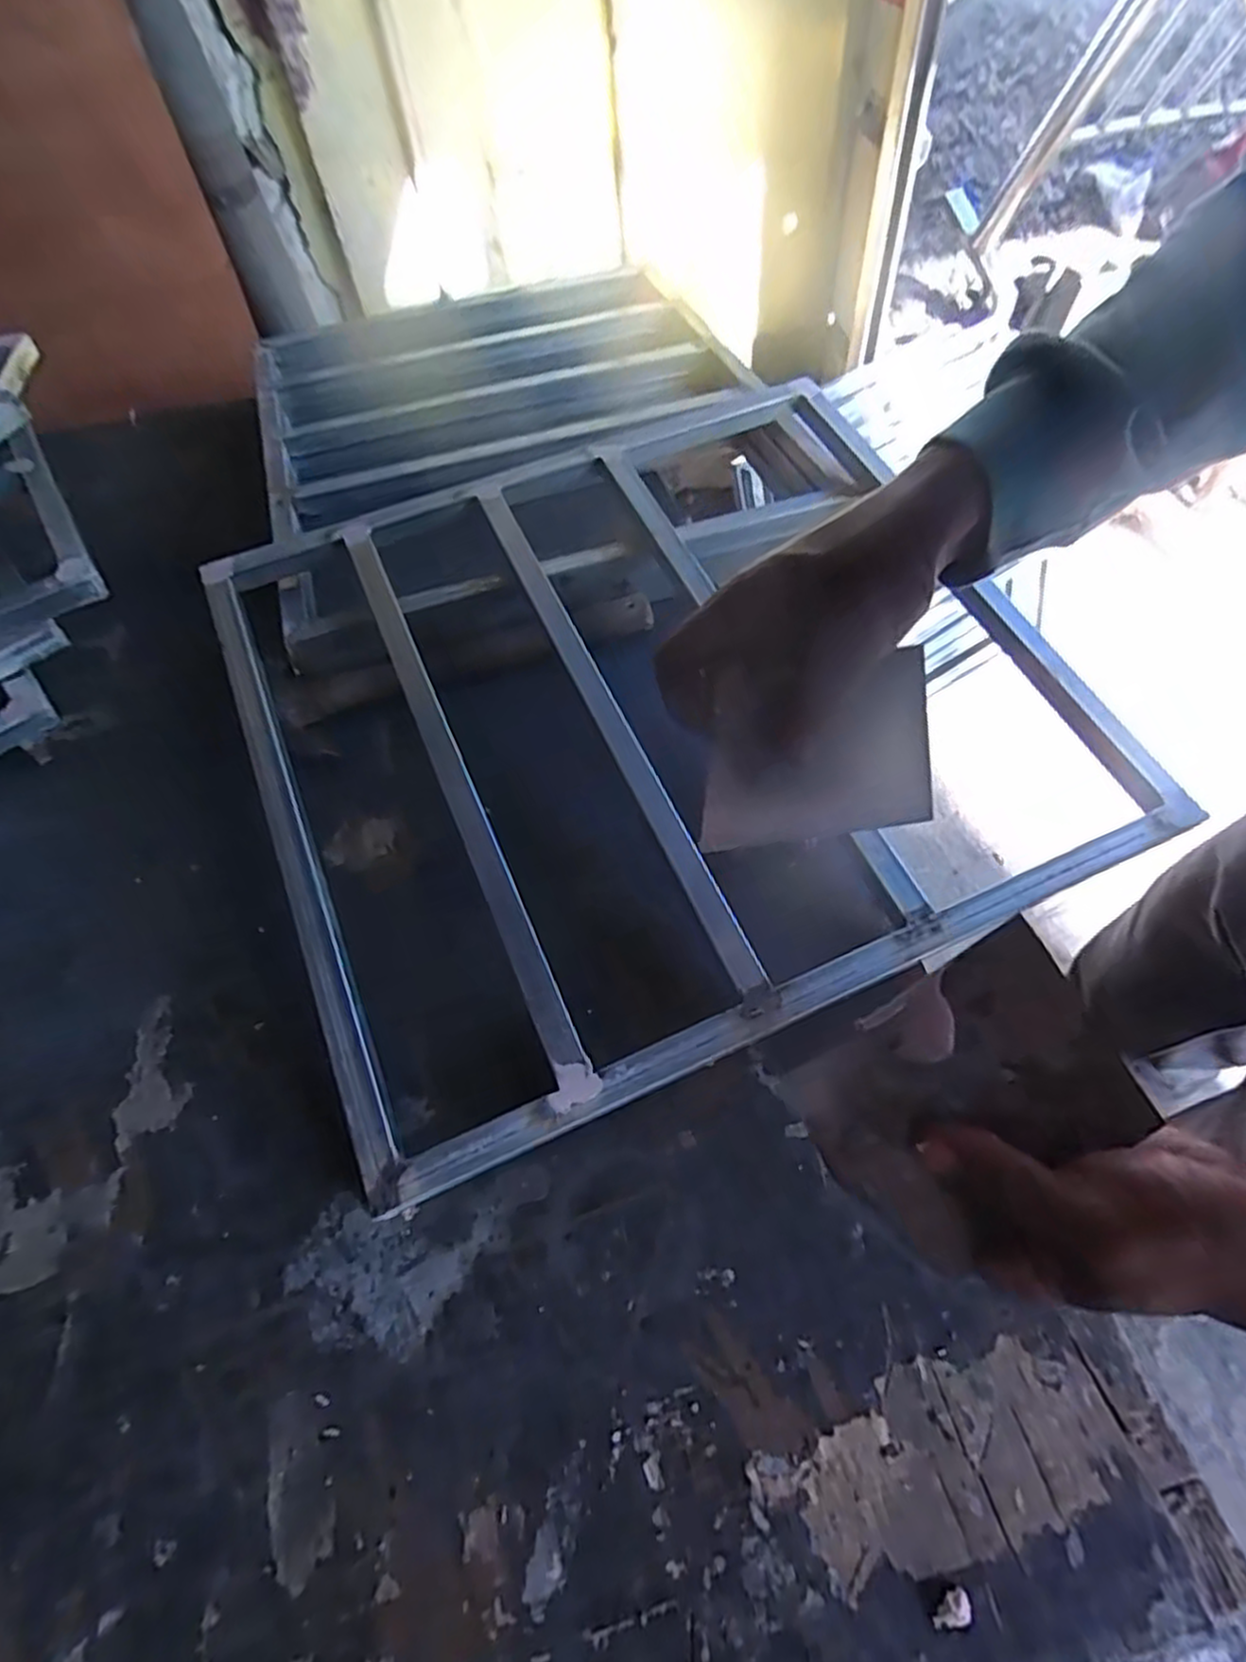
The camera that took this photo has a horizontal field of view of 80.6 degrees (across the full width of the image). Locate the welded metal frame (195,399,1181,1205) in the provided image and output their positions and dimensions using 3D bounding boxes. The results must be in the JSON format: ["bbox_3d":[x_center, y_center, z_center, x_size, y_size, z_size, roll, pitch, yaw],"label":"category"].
[{"bbox_3d":[0.023,-0.101,0.535,0.562,0.040,0.490,-22,66,-10],"label":"welded metal frame"}]

